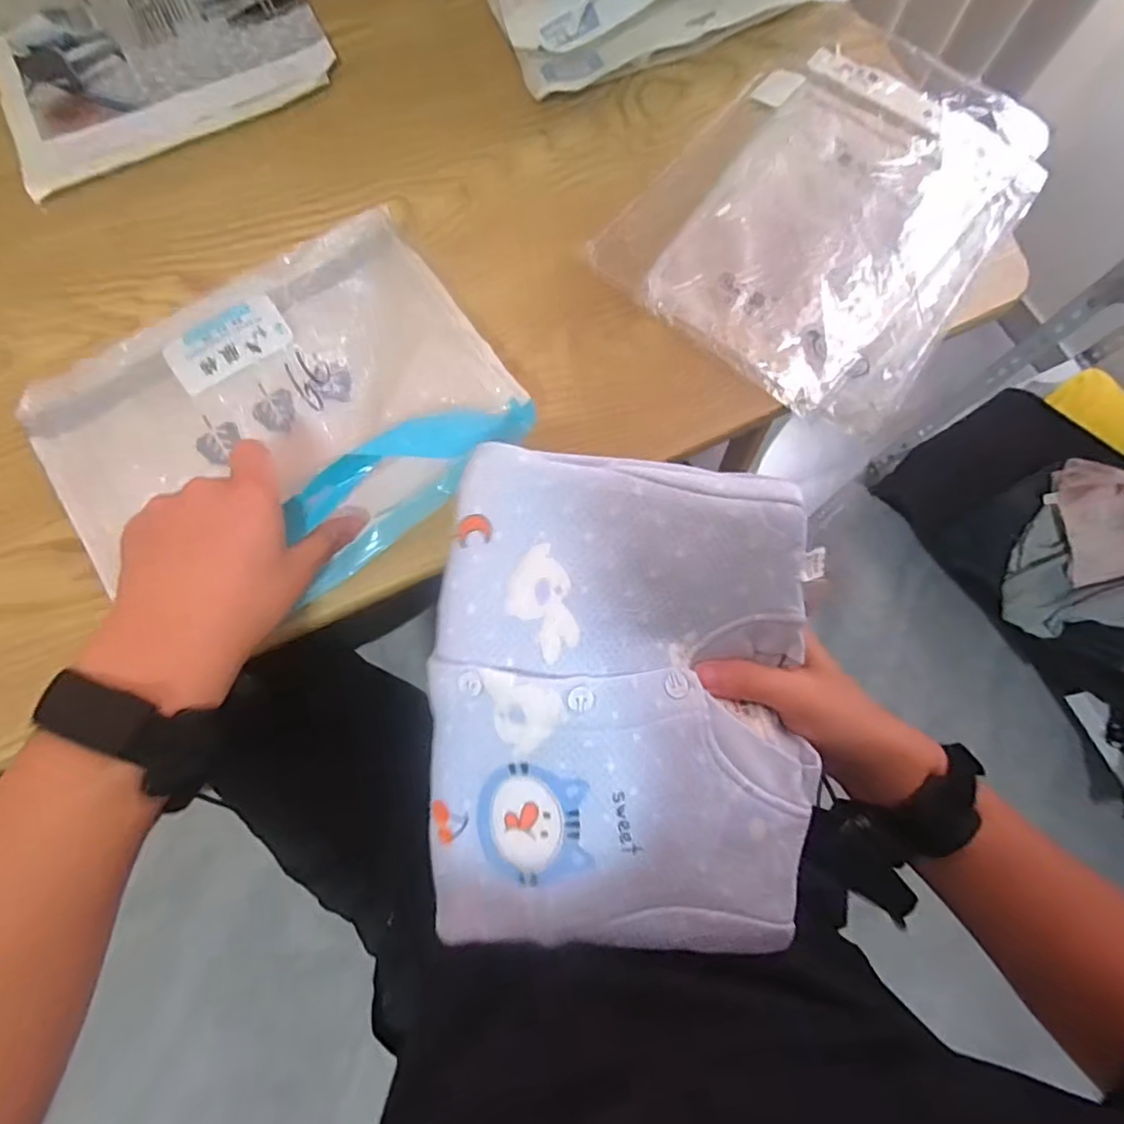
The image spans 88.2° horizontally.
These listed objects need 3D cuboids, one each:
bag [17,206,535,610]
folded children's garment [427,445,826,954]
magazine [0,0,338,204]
[{"bbox_3d":[-0.188,-0.097,0.373,0.277,0.064,0.230,-34,77,-8],"label":"bag"},{"bbox_3d":[0.031,0.072,0.300,0.192,0.029,0.247,1,88,-1],"label":"folded children's garment"},{"bbox_3d":[-0.340,-0.426,0.495,0.266,0.007,0.191,-25,76,-6],"label":"magazine"}]

